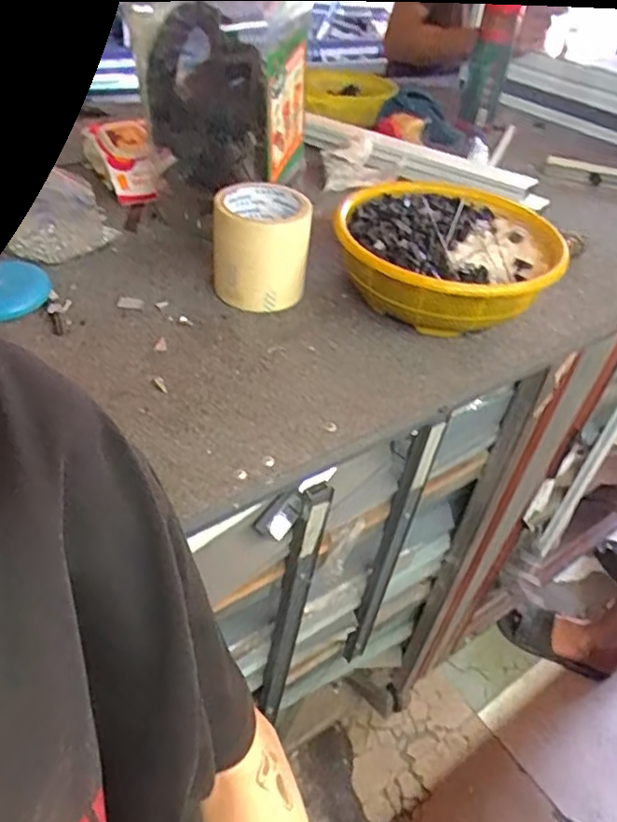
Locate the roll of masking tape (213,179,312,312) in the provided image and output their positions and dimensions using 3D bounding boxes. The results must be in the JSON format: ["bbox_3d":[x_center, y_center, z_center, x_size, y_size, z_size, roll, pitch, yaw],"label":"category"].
[{"bbox_3d":[-0.046,-0.164,0.633,0.092,0.094,0.091,4,41,-3],"label":"roll of masking tape"}]

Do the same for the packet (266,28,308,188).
[{"bbox_3d":[-0.021,-0.323,0.689,0.016,0.150,0.099,17,41,14],"label":"packet"}]

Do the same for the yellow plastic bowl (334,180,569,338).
[{"bbox_3d":[0.145,-0.165,0.662,0.224,0.068,0.240,4,41,-4],"label":"yellow plastic bowl"}]

